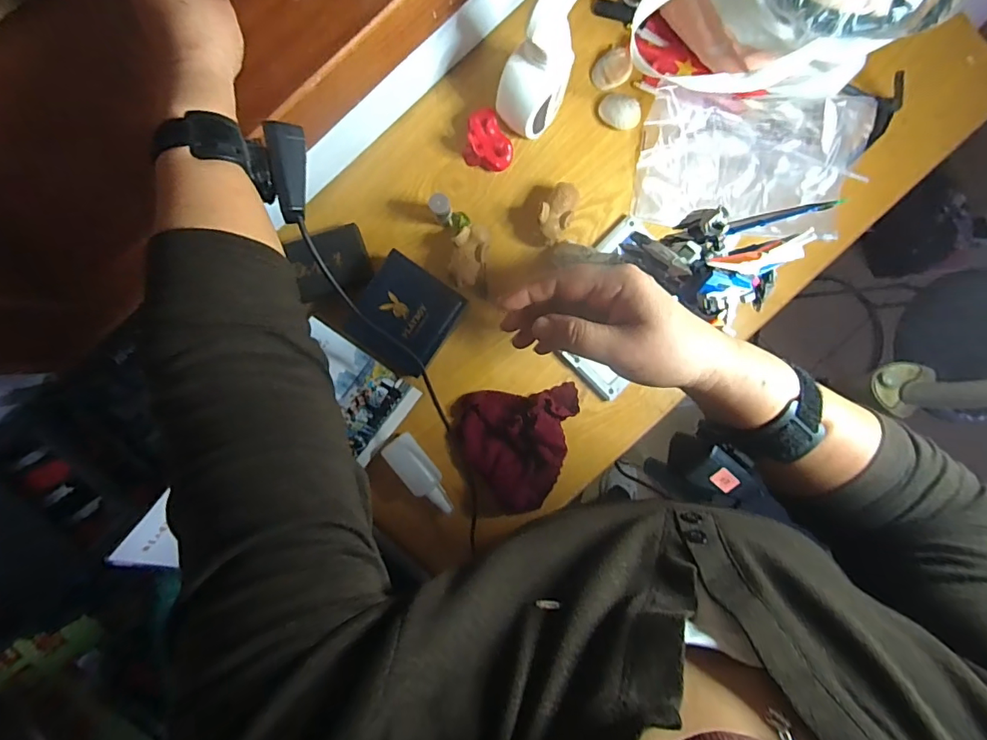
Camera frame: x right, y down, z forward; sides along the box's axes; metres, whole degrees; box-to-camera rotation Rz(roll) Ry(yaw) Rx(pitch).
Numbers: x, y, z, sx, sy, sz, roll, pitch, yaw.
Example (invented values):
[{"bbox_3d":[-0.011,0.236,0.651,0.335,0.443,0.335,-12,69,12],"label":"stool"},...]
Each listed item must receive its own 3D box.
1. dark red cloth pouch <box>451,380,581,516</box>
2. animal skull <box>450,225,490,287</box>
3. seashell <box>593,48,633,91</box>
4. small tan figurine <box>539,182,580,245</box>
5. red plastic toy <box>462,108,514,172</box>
[{"bbox_3d":[0.031,0.112,0.633,0.161,0.050,0.166,-5,92,-2],"label":"dark red cloth pouch"},{"bbox_3d":[-0.031,-0.144,0.618,0.043,0.051,0.073,8,92,-3],"label":"animal skull"},{"bbox_3d":[0.153,-0.387,0.619,0.049,0.019,0.040,-38,93,-1],"label":"seashell"},{"bbox_3d":[0.081,-0.198,0.621,0.046,0.056,0.072,33,90,-3],"label":"small tan figurine"},{"bbox_3d":[-0.005,-0.291,0.615,0.061,0.034,0.065,0,92,-2],"label":"red plastic toy"}]

